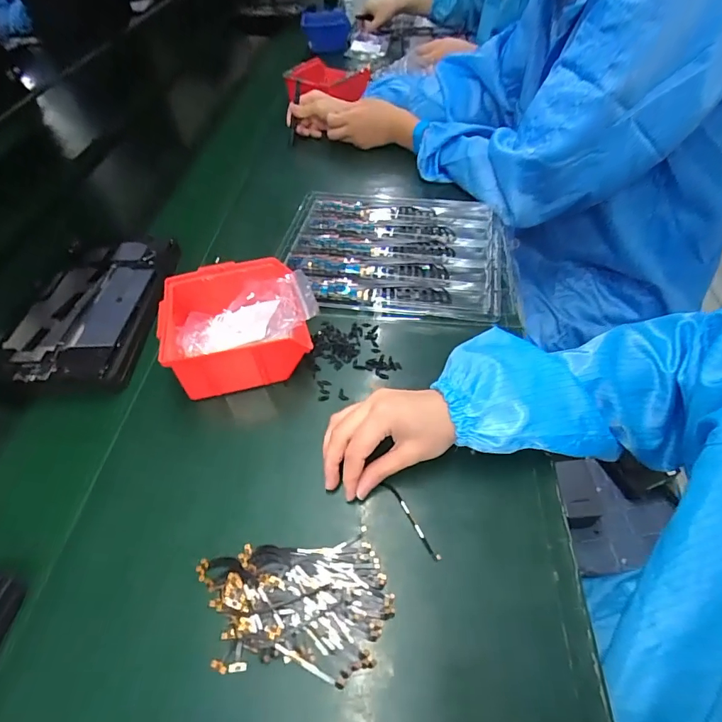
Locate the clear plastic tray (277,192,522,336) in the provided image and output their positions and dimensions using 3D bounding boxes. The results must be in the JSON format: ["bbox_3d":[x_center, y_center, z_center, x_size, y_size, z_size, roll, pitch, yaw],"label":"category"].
[{"bbox_3d":[0.043,-0.141,0.549,0.286,0.016,0.230,6,52,9],"label":"clear plastic tray"}]

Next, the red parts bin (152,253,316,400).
[{"bbox_3d":[-0.125,-0.036,0.442,0.132,0.064,0.123,-13,51,-6],"label":"red parts bin"}]

